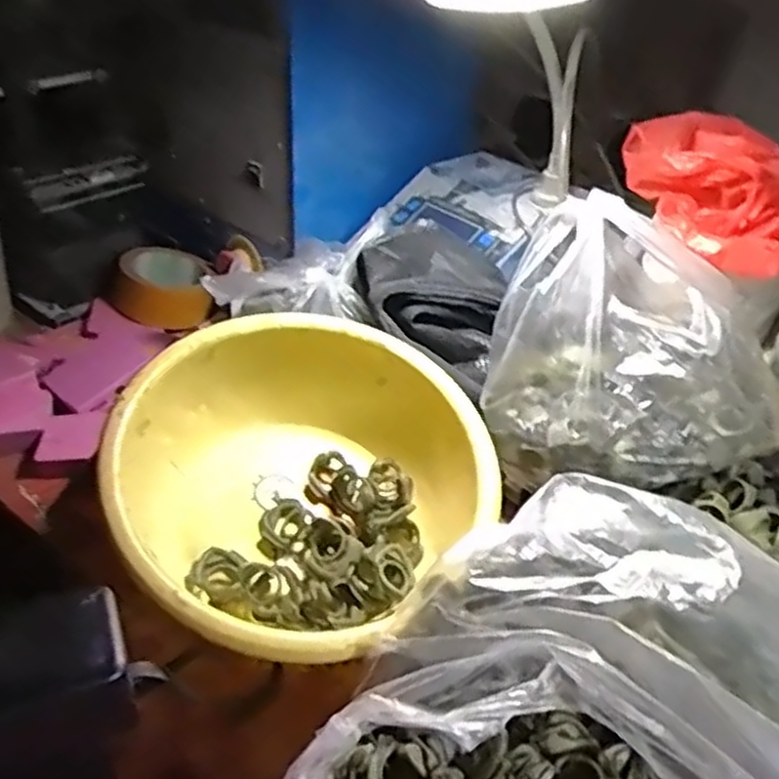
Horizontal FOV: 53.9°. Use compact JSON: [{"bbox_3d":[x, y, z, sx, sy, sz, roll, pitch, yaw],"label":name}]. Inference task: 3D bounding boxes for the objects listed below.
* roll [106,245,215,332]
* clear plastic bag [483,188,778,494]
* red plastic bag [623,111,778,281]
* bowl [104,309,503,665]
[{"bbox_3d":[-0.237,-0.105,0.795,0.105,0.049,0.109,-3,36,-9],"label":"roll"},{"bbox_3d":[0.169,-0.023,0.509,0.196,0.139,0.131,10,36,10],"label":"clear plastic bag"},{"bbox_3d":[0.259,-0.154,0.586,0.114,0.071,0.152,-6,36,-13],"label":"red plastic bag"},{"bbox_3d":[-0.046,0.061,0.468,0.220,0.115,0.215,2,35,-1],"label":"bowl"}]

